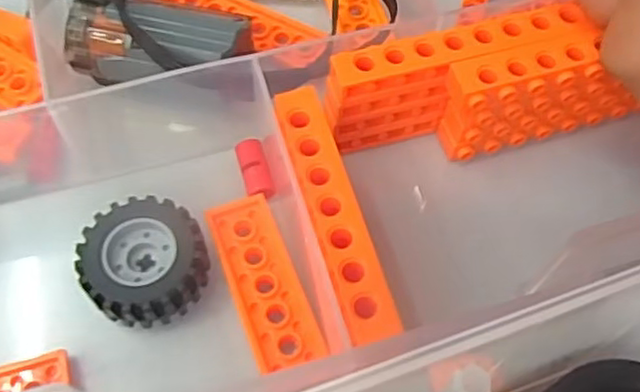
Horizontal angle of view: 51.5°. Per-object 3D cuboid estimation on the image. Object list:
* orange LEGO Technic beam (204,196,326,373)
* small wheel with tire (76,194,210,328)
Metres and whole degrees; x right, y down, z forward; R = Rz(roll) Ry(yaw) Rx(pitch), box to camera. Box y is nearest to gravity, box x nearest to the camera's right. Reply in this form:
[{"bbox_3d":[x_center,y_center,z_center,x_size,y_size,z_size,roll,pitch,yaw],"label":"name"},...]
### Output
[{"bbox_3d":[-0.014,0.020,0.163,0.016,0.004,0.045,-19,64,-11],"label":"orange LEGO Technic beam"},{"bbox_3d":[-0.042,0.017,0.163,0.028,0.014,0.032,-21,65,-12],"label":"small wheel with tire"}]

